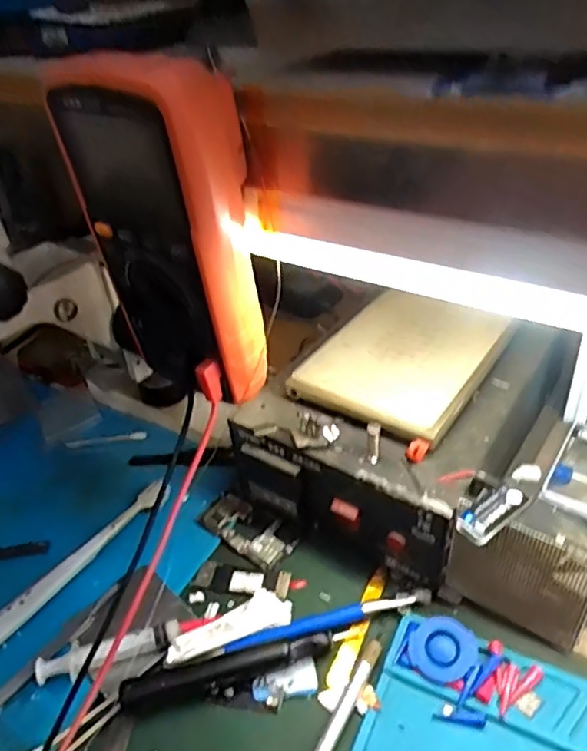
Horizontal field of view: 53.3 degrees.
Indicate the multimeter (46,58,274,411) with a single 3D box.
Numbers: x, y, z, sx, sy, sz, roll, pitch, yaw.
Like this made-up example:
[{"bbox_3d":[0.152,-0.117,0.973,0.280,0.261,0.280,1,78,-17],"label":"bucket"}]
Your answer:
[{"bbox_3d":[-0.062,-0.068,0.302,0.086,0.168,0.054,25,48,36],"label":"multimeter"}]

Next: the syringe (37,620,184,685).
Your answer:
[{"bbox_3d":[-0.113,0.167,0.356,0.086,0.017,0.020,-9,37,-3],"label":"syringe"}]

